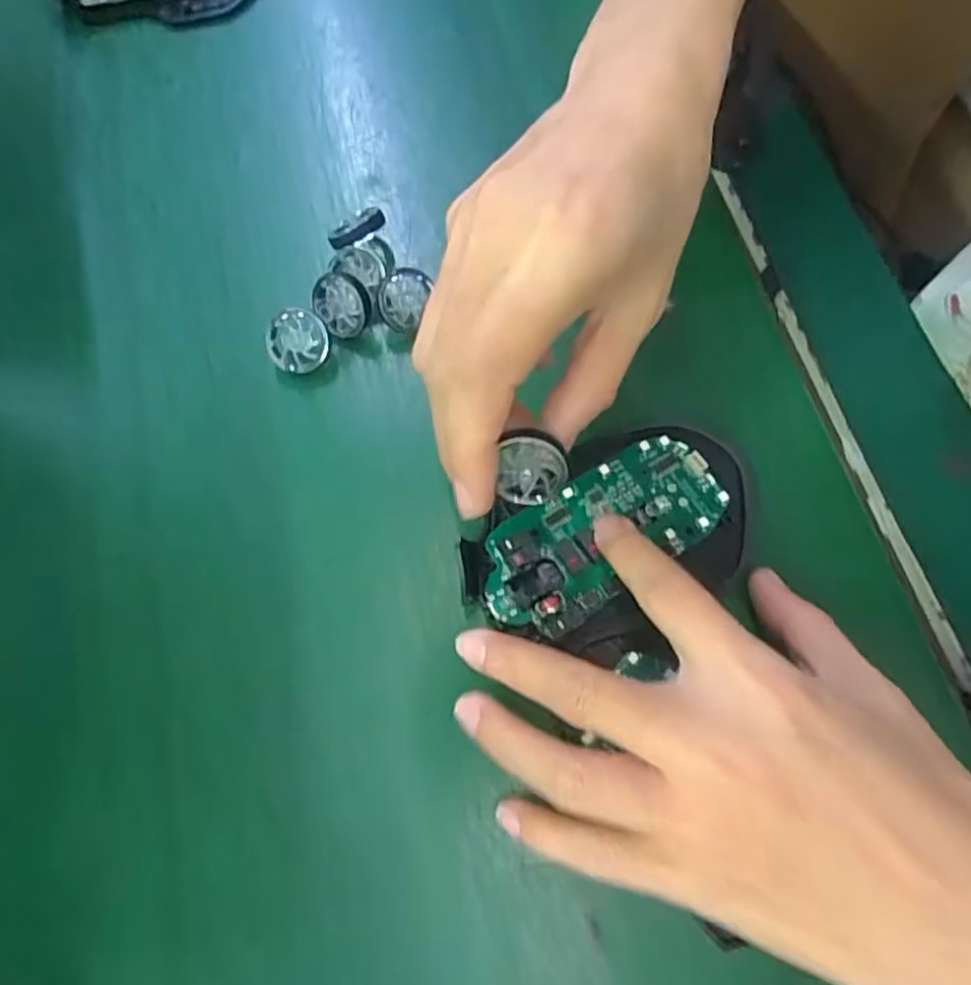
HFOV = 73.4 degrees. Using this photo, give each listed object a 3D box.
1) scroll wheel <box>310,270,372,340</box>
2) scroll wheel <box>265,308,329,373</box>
[{"bbox_3d":[-0.060,-0.078,0.269,0.022,0.009,0.026,-26,107,21],"label":"scroll wheel"},{"bbox_3d":[-0.078,-0.063,0.271,0.025,0.004,0.026,0,102,-1],"label":"scroll wheel"}]

